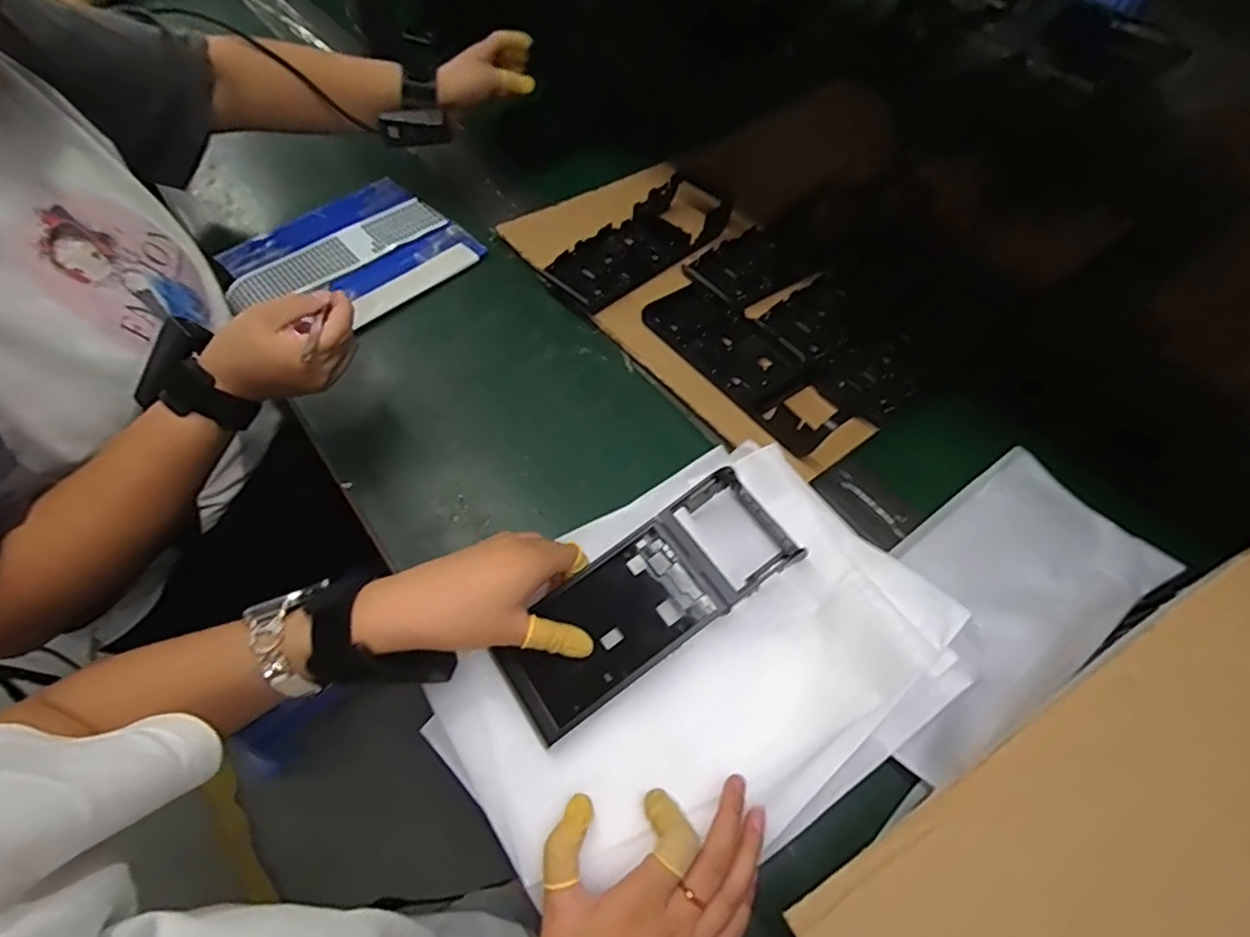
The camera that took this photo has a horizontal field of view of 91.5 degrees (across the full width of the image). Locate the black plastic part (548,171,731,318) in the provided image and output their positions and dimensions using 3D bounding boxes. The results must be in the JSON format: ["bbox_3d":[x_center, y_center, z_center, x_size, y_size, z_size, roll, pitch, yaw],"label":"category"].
[{"bbox_3d":[0.018,-0.236,0.626,0.080,0.013,0.208,39,64,20],"label":"black plastic part"}]

